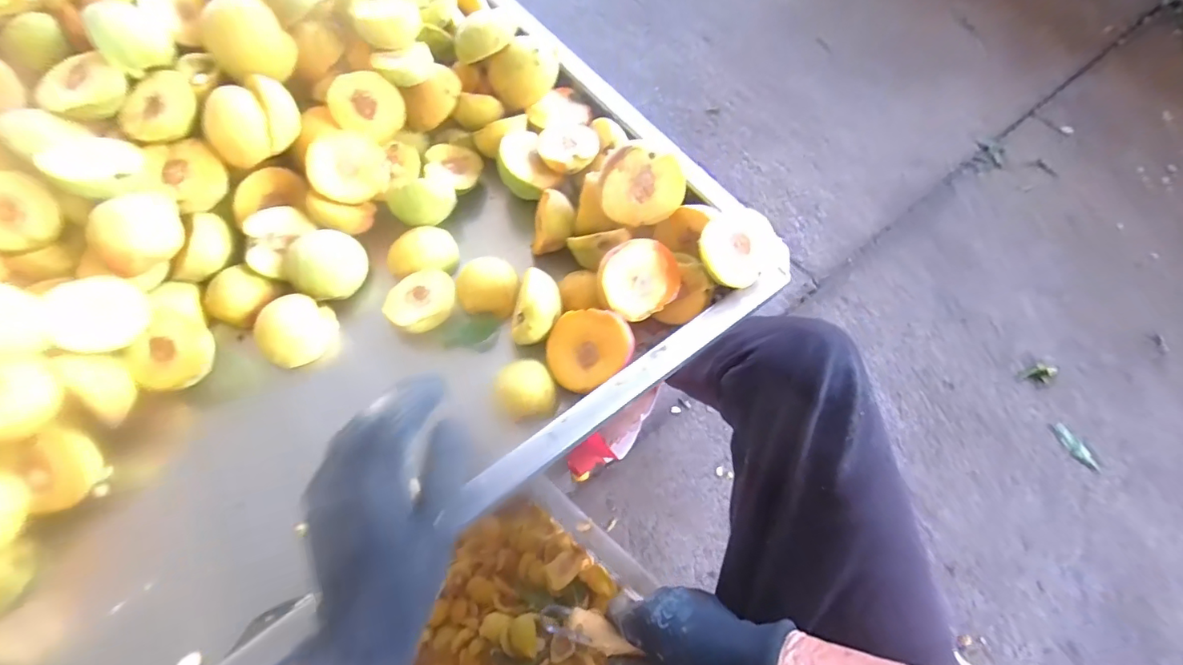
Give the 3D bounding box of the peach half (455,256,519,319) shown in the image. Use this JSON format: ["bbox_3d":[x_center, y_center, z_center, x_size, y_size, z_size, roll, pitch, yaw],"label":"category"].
[{"bbox_3d":[-0.090,-0.041,0.439,0.051,0.026,0.045,1,64,-1],"label":"peach half"}]

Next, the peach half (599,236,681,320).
[{"bbox_3d":[0.036,-0.044,0.413,0.063,0.031,0.059,-27,106,-13],"label":"peach half"}]

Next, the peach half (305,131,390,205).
[{"bbox_3d":[-0.219,-0.147,0.454,0.062,0.022,0.060,-4,99,-24],"label":"peach half"}]

